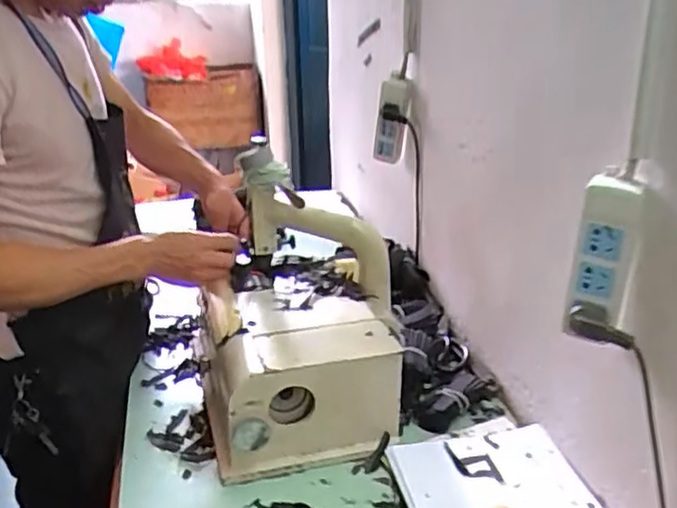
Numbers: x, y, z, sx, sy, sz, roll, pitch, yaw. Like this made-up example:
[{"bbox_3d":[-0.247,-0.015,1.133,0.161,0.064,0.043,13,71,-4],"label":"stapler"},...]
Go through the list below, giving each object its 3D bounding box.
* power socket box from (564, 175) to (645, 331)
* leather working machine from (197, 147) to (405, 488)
[{"bbox_3d":[0.261,0.003,0.643,0.060,0.146,0.031,4,22,20],"label":"power socket box"},{"bbox_3d":[-0.059,0.058,0.906,0.270,0.344,0.313,-8,21,-10],"label":"leather working machine"}]

